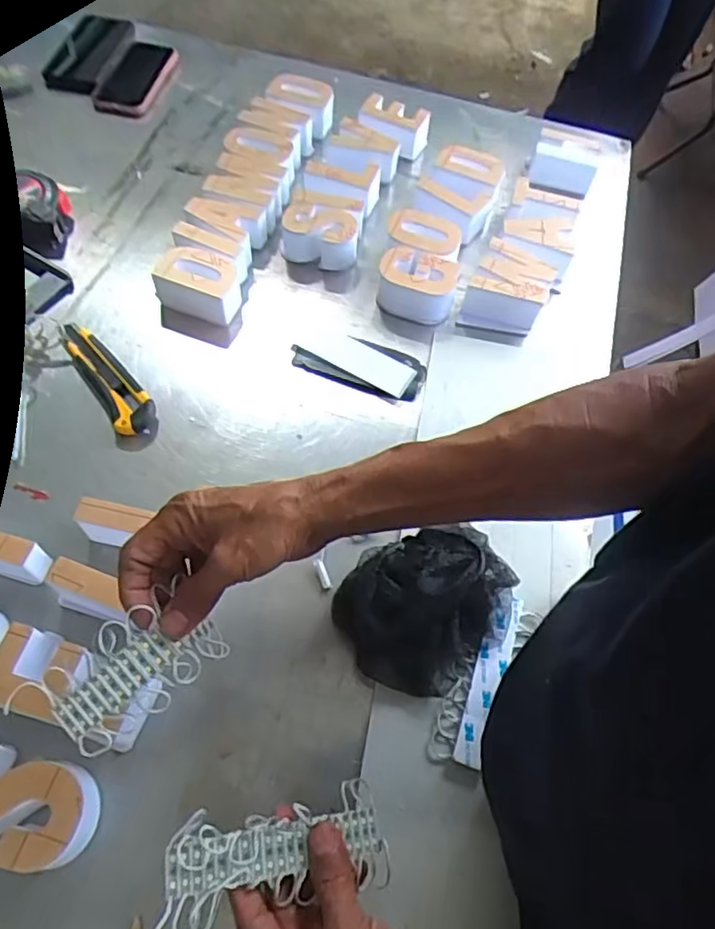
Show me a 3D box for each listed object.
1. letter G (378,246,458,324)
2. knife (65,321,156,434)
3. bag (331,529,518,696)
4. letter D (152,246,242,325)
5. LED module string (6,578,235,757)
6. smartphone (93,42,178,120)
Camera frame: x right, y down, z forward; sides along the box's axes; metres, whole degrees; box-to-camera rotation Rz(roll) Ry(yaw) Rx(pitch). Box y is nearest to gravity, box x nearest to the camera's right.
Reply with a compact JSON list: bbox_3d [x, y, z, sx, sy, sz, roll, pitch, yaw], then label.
[{"bbox_3d":[0.066,-0.198,0.688,0.081,0.052,0.062,11,61,2],"label":"letter G"},{"bbox_3d":[-0.247,-0.088,0.623,0.042,0.020,0.146,-30,67,-19],"label":"knife"},{"bbox_3d":[0.057,0.111,0.509,0.140,0.059,0.114,-36,69,-21],"label":"bag"},{"bbox_3d":[-0.168,-0.192,0.672,0.090,0.048,0.056,21,62,8],"label":"letter D"},{"bbox_3d":[-0.143,0.129,0.394,0.108,0.028,0.058,-36,89,-11],"label":"LED module string"},{"bbox_3d":[-0.296,-0.525,0.851,0.067,0.016,0.156,27,64,-19],"label":"smartphone"}]

